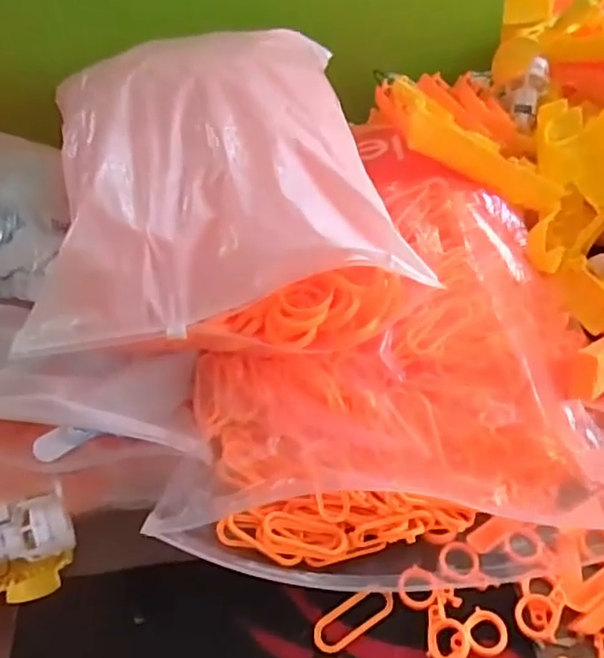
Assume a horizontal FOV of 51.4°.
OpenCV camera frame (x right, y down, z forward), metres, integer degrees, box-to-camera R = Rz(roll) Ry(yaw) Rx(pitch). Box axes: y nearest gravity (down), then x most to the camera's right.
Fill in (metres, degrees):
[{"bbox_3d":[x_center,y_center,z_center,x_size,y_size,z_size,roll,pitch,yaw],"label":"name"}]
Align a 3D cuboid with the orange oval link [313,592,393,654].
[{"bbox_3d":[0.031,0.175,0.380,0.053,0.004,0.022,-27,50,-18],"label":"orange oval link"}]

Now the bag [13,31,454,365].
[{"bbox_3d":[-0.061,-0.115,0.424,0.241,0.095,0.230,-8,46,-1],"label":"bag"}]

